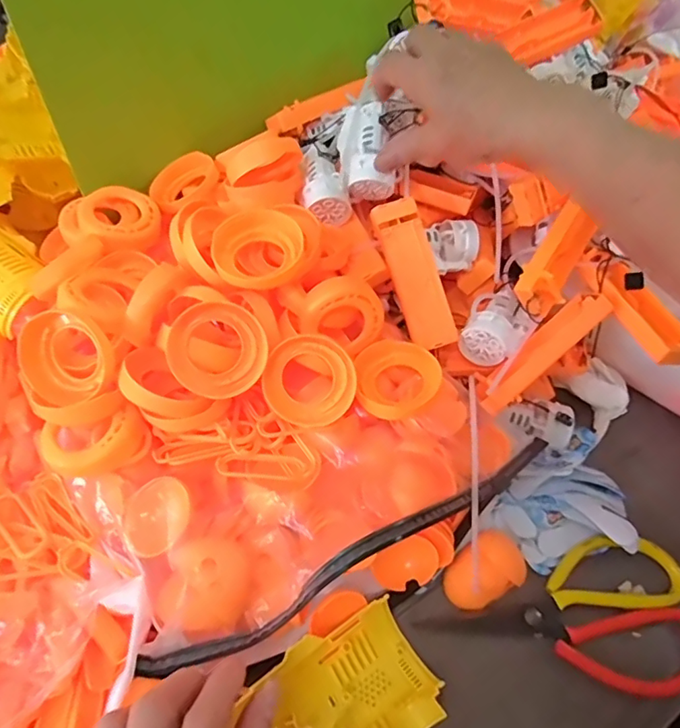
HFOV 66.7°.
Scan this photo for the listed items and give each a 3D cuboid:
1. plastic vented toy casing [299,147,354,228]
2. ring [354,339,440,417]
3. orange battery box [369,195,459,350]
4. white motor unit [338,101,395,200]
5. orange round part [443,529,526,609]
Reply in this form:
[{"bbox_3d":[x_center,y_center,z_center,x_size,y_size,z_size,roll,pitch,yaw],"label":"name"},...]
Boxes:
[{"bbox_3d":[-0.015,-0.137,0.391,0.031,0.025,0.063,-15,71,-13],"label":"plastic vented toy casing"},{"bbox_3d":[0.038,0.010,0.343,0.053,0.017,0.055,1,53,-1],"label":"ring"},{"bbox_3d":[0.054,-0.064,0.369,0.033,0.015,0.108,-20,89,-16],"label":"orange battery box"},{"bbox_3d":[0.019,-0.160,0.386,0.033,0.034,0.073,-5,81,-6],"label":"white motor unit"},{"bbox_3d":[0.094,0.129,0.326,0.051,0.029,0.034,-21,56,-17],"label":"orange round part"}]

